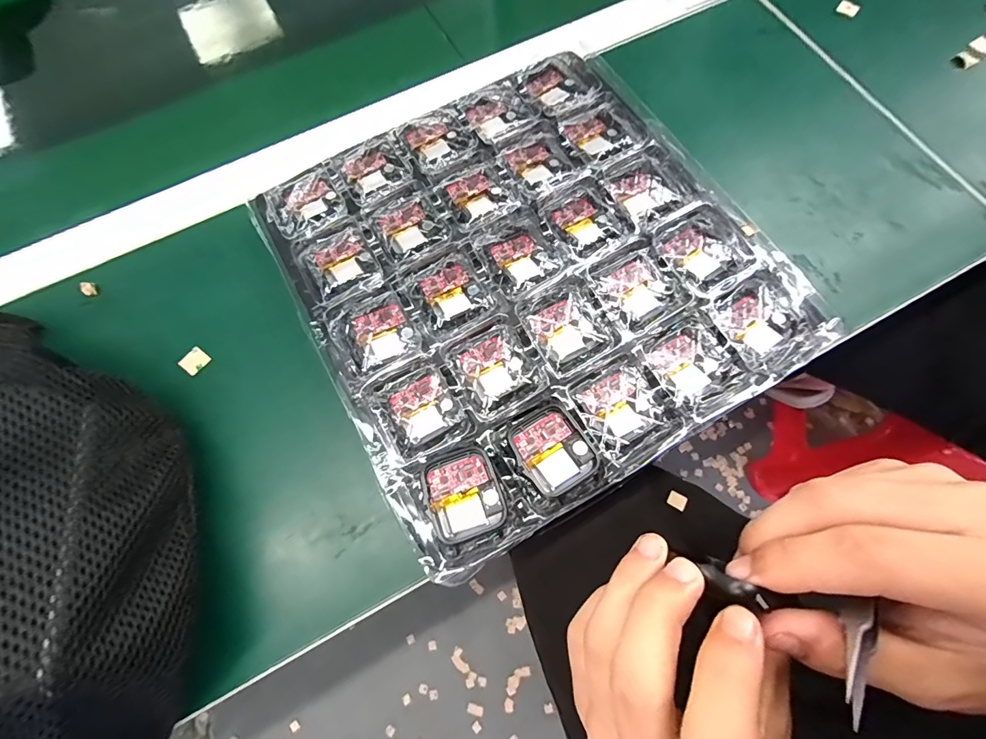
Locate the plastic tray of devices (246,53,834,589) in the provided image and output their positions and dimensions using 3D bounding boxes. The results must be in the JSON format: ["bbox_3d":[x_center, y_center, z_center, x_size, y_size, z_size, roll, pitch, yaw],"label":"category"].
[{"bbox_3d":[0.018,-0.062,0.280,0.265,0.048,0.279,-30,73,-8],"label":"plastic tray of devices"}]

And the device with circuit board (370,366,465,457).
[{"bbox_3d":[-0.043,0.024,0.245,0.041,0.012,0.044,-31,73,-9],"label":"device with circuit board"}]

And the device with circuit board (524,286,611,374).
[{"bbox_3d":[0.044,-0.024,0.256,0.038,0.013,0.044,-29,73,-8],"label":"device with circuit board"}]

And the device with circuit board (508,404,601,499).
[{"bbox_3d":[0.032,0.043,0.228,0.036,0.015,0.042,-32,73,-9],"label":"device with circuit board"}]

